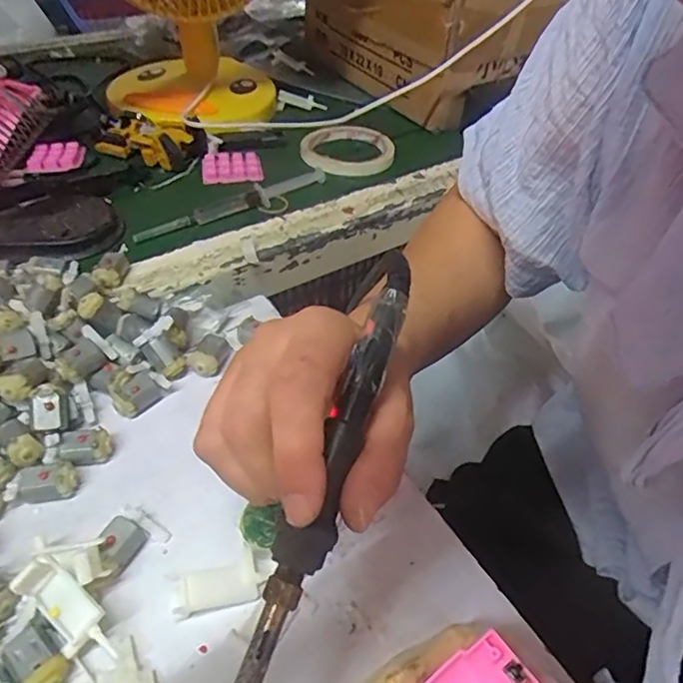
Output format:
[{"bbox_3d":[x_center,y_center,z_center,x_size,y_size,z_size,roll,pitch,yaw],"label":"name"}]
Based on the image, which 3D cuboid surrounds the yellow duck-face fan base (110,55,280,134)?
[{"bbox_3d":[-0.178,-0.294,0.649,0.195,0.025,0.182,2,45,-2],"label":"yellow duck-face fan base"}]

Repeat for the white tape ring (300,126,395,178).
[{"bbox_3d":[0.007,-0.204,0.598,0.099,0.011,0.097,2,45,-2],"label":"white tape ring"}]

